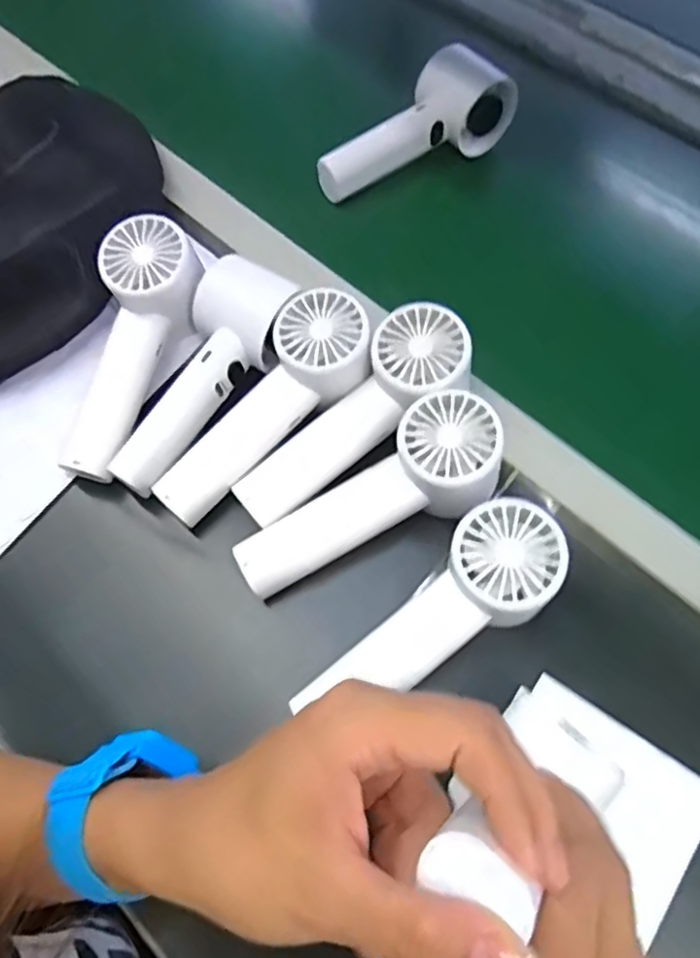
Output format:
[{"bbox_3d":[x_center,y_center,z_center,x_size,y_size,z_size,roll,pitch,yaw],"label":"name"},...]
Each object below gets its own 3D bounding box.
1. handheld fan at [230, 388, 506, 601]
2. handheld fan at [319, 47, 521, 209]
[{"bbox_3d":[0.014,0.015,0.364,0.153,0.040,0.056,-33,67,7],"label":"handheld fan"},{"bbox_3d":[0.044,-0.257,0.484,0.153,0.063,0.048,-27,67,-12],"label":"handheld fan"}]

